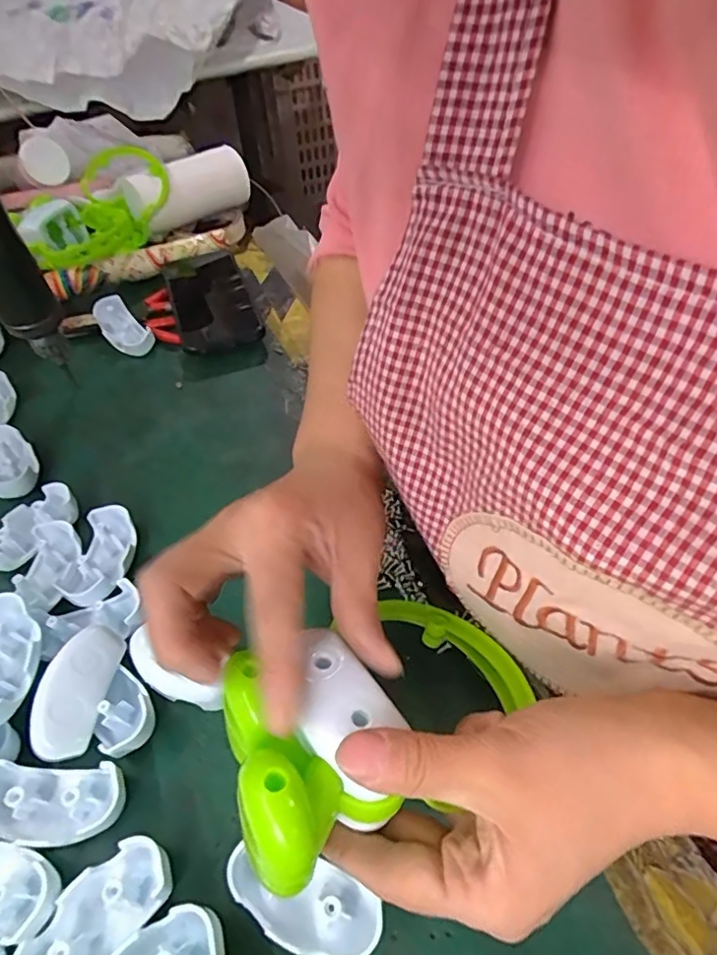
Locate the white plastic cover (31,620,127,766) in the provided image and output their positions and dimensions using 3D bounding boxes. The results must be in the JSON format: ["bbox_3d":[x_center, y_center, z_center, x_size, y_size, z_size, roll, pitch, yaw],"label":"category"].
[{"bbox_3d":[-0.148,0.110,0.286,0.031,0.016,0.065,26,54,-23],"label":"white plastic cover"}]

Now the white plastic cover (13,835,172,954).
[{"bbox_3d":[-0.114,0.190,0.235,0.033,0.021,0.068,30,58,25],"label":"white plastic cover"}]

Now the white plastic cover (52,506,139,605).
[{"bbox_3d":[-0.166,0.051,0.352,0.036,0.027,0.065,12,52,13],"label":"white plastic cover"}]

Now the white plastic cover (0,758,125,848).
[{"bbox_3d":[-0.148,0.156,0.262,0.066,0.023,0.033,8,49,-9],"label":"white plastic cover"}]

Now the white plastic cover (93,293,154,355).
[{"bbox_3d":[-0.225,-0.145,0.527,0.069,0.032,0.030,42,62,16],"label":"white plastic cover"}]

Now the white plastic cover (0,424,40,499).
[{"bbox_3d":[-0.262,-0.013,0.412,0.034,0.024,0.068,-33,56,-22],"label":"white plastic cover"}]

